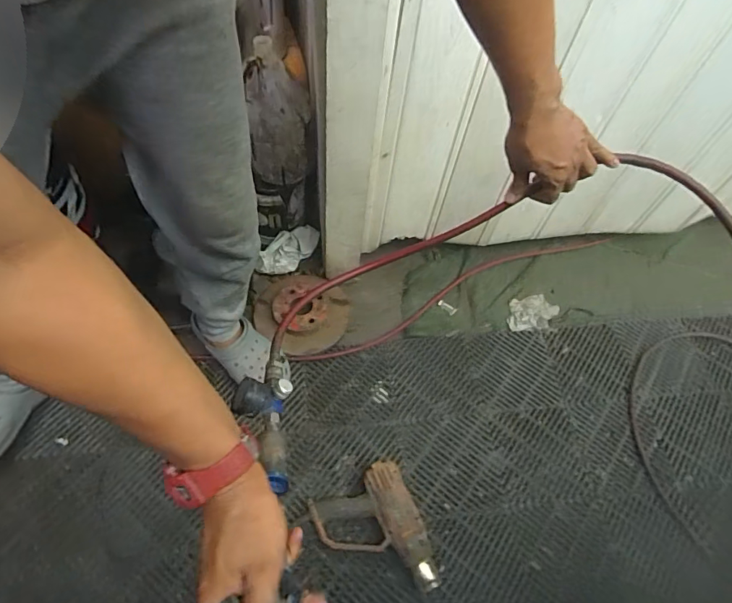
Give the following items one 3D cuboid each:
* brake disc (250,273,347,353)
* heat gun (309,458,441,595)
[{"bbox_3d":[-0.157,0.026,1.104,0.224,0.054,0.206,2,59,-4],"label":"brake disc"},{"bbox_3d":[0.017,0.447,0.858,0.179,0.080,0.227,-21,63,-16],"label":"heat gun"}]

